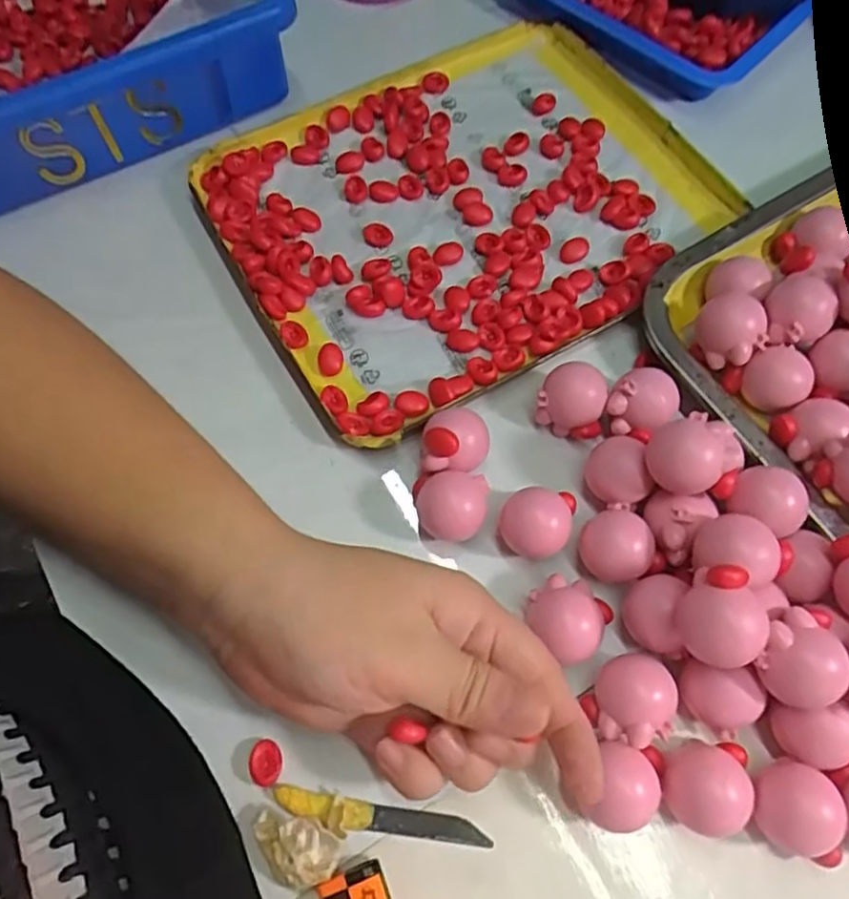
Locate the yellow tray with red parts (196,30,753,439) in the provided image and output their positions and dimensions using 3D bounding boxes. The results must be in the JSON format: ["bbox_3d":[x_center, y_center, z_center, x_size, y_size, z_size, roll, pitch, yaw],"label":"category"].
[{"bbox_3d":[0.023,-0.130,0.351,0.242,0.014,0.195,-28,69,-10],"label":"yellow tray with red parts"}]

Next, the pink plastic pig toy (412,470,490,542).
[{"bbox_3d":[0.012,0.025,0.281,0.030,0.023,0.027,-4,67,0],"label":"pink plastic pig toy"}]

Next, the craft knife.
[{"bbox_3d":[-0.016,0.138,0.244,0.079,0.005,0.013,10,68,5],"label":"craft knife"}]

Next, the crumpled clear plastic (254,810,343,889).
[{"bbox_3d":[-0.046,0.143,0.235,0.032,0.014,0.021,1,67,2],"label":"crumpled clear plastic"}]

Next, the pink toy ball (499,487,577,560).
[{"bbox_3d":[0.047,0.030,0.278,0.028,0.025,0.032,19,69,9],"label":"pink toy ball"}]

